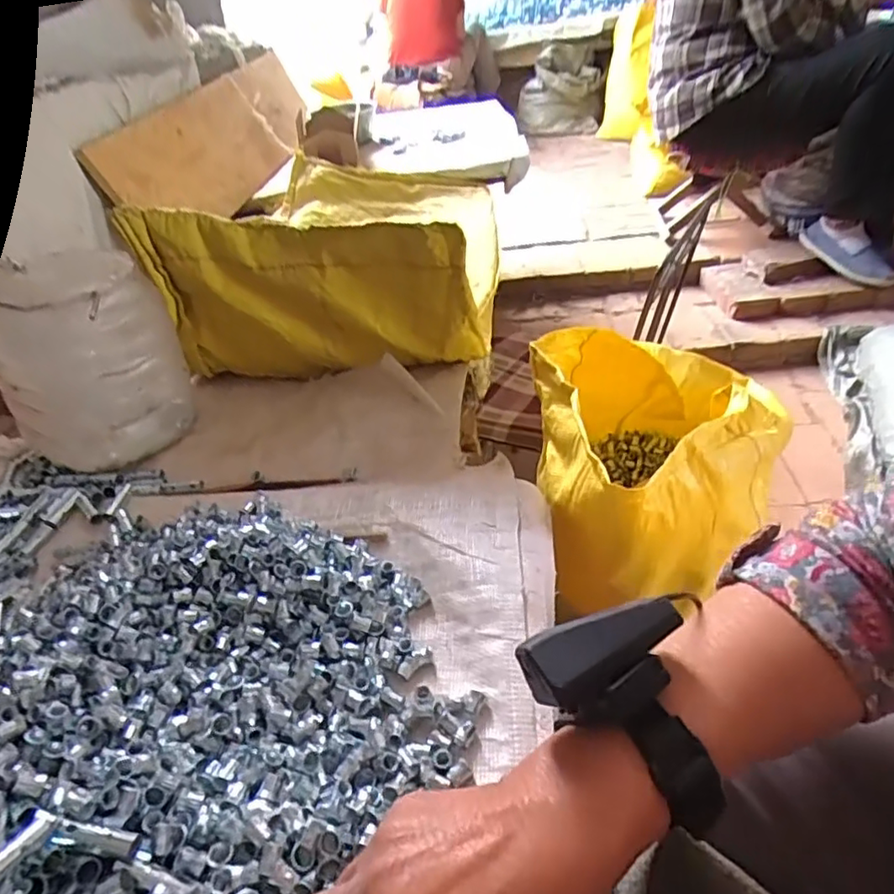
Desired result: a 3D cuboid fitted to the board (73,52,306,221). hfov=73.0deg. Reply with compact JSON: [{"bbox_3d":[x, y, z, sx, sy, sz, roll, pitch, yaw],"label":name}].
[{"bbox_3d":[-0.368,-0.507,0.999,0.033,0.167,0.577,-14,38,30],"label":"board"}]

